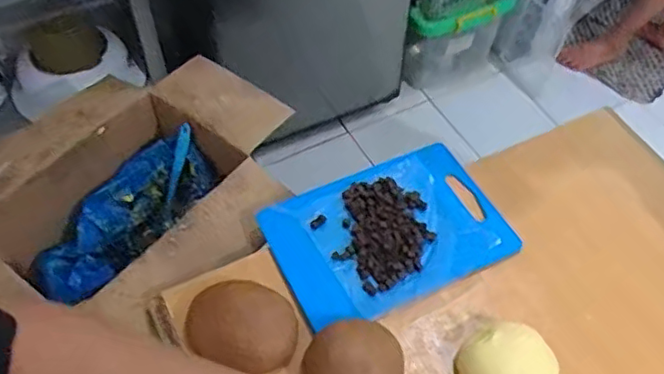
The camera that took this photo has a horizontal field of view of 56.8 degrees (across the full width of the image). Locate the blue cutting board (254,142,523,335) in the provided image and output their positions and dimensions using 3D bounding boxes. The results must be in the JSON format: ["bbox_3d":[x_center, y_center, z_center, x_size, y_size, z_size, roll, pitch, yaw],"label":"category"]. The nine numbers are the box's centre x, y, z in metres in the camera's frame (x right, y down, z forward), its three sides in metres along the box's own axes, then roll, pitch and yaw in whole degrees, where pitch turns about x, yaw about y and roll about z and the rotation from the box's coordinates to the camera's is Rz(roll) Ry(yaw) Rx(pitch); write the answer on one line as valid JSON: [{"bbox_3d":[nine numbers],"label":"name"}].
[{"bbox_3d":[0.074,0.055,0.795,0.287,0.014,0.197,-20,58,-16],"label":"blue cutting board"}]

